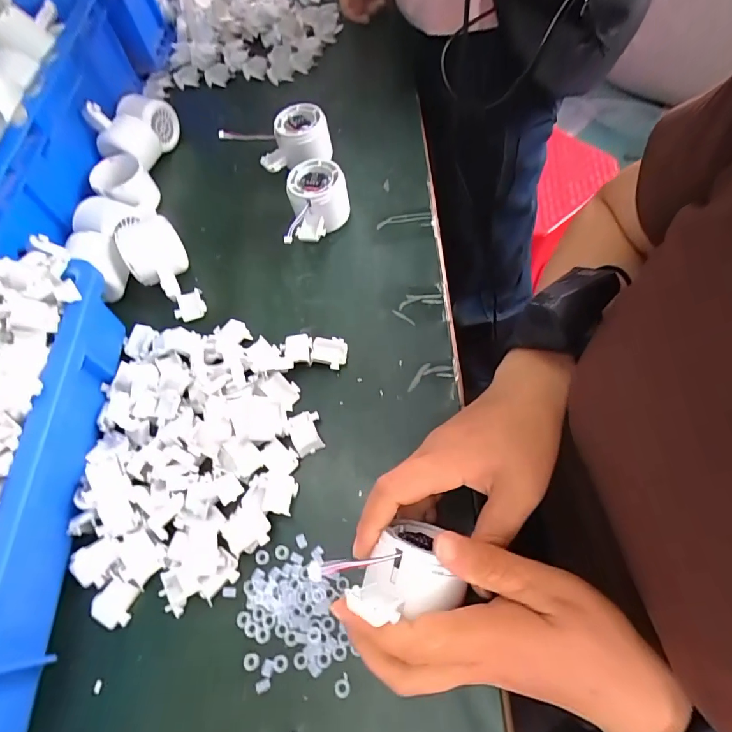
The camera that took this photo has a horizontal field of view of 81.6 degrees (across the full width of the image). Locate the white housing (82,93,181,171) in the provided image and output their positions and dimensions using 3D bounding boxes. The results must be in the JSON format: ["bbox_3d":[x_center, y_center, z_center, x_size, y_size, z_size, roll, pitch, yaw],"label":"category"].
[{"bbox_3d":[-0.277,-0.286,0.508,0.064,0.059,0.098,13,65,13],"label":"white housing"}]

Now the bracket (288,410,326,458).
[{"bbox_3d":[-0.049,0.054,0.348,0.025,0.007,0.034,-18,62,-3],"label":"bracket"}]

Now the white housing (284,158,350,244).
[{"bbox_3d":[-0.046,-0.162,0.435,0.064,0.052,0.081,-1,63,6],"label":"white housing"}]

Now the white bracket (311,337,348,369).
[{"bbox_3d":[-0.033,-0.012,0.376,0.032,0.010,0.029,-1,63,6],"label":"white bracket"}]

